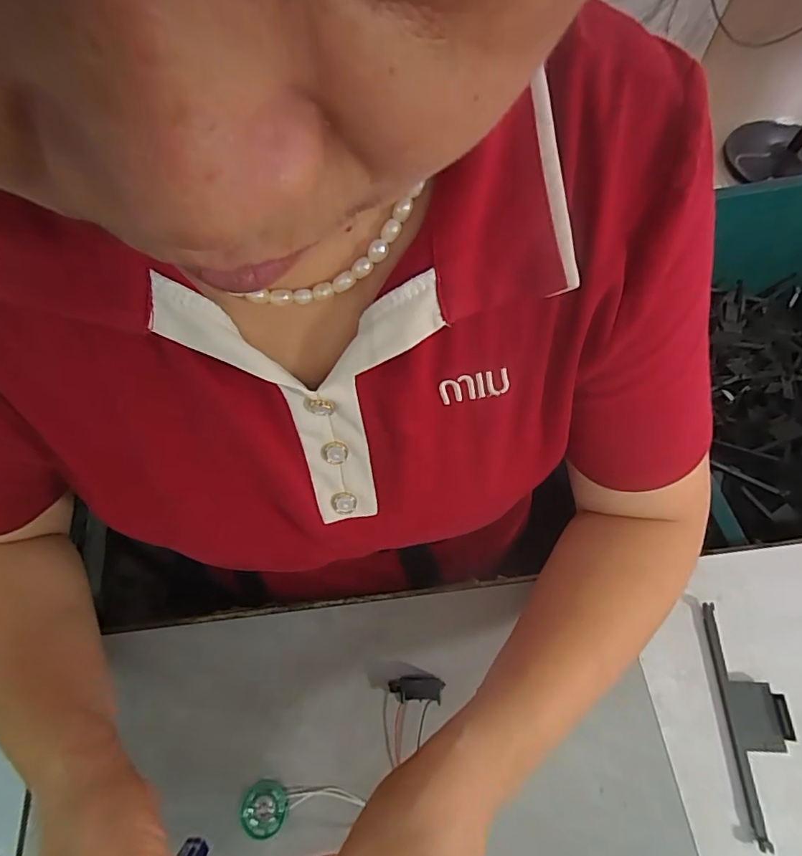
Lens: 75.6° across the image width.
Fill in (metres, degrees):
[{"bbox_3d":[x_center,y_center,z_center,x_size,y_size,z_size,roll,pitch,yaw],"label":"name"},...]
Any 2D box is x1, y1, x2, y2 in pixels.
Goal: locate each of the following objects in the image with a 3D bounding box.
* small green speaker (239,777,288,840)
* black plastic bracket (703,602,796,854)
[{"bbox_3d":[-0.083,0.231,0.313,0.028,0.005,0.028,0,63,0],"label":"small green speaker"},{"bbox_3d":[0.230,0.187,0.336,0.035,0.013,0.135,1,63,1],"label":"black plastic bracket"}]

